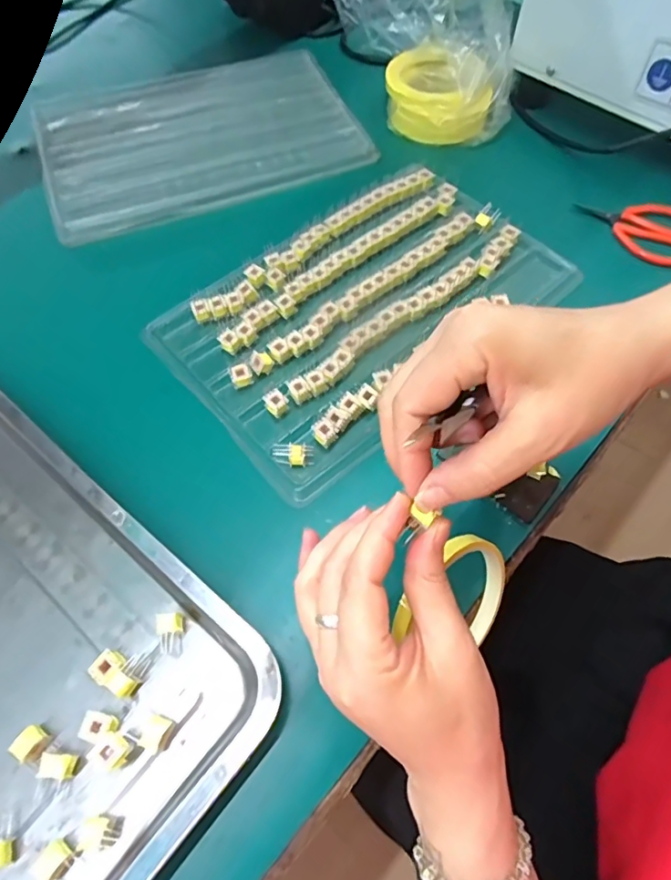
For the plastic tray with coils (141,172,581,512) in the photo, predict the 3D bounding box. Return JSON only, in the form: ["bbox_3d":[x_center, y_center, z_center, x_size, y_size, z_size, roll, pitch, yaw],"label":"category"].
[{"bbox_3d":[0.026,-0.118,0.442,0.324,0.018,0.201,-39,69,-17],"label":"plastic tray with coils"}]

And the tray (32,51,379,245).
[{"bbox_3d":[-0.148,-0.334,0.557,0.318,0.016,0.237,-21,63,-11],"label":"tray"}]

